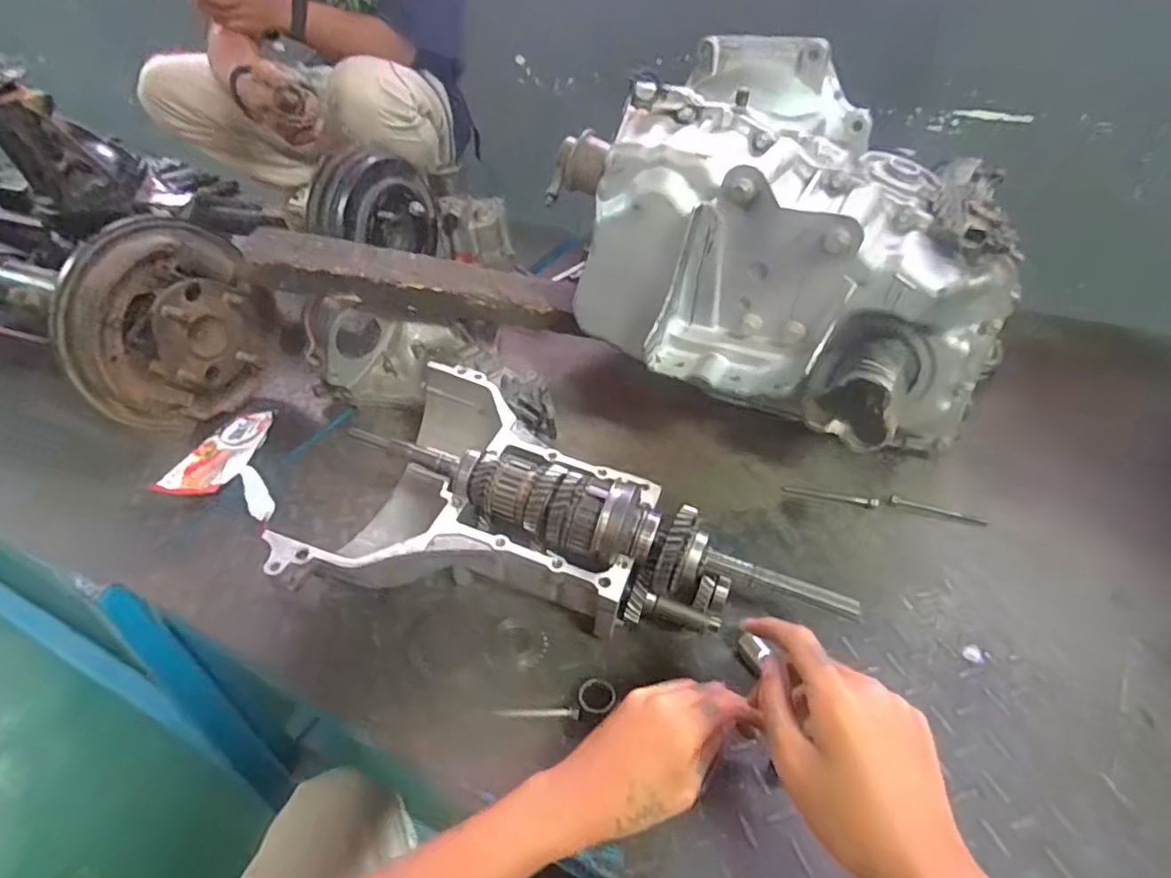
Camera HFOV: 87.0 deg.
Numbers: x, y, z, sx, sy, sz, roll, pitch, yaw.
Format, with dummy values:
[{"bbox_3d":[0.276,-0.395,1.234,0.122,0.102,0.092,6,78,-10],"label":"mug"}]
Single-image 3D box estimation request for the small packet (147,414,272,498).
[{"bbox_3d":[-0.466,0.018,0.799,0.079,0.019,0.165,5,39,10],"label":"small packet"}]

